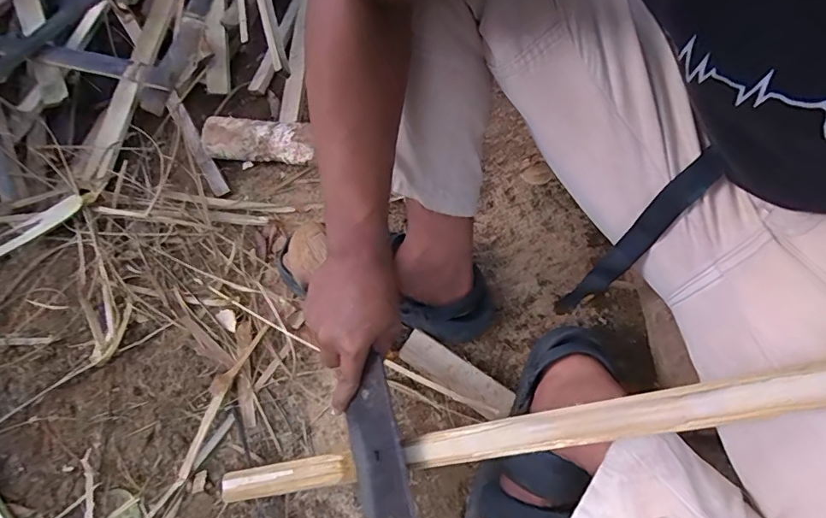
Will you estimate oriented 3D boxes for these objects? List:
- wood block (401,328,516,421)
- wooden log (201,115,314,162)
[{"bbox_3d":[0.052,0.140,0.576,0.142,0.018,0.043,33,73,13],"label":"wood block"},{"bbox_3d":[-0.224,-0.170,0.703,0.161,0.057,0.056,5,68,3],"label":"wooden log"}]

